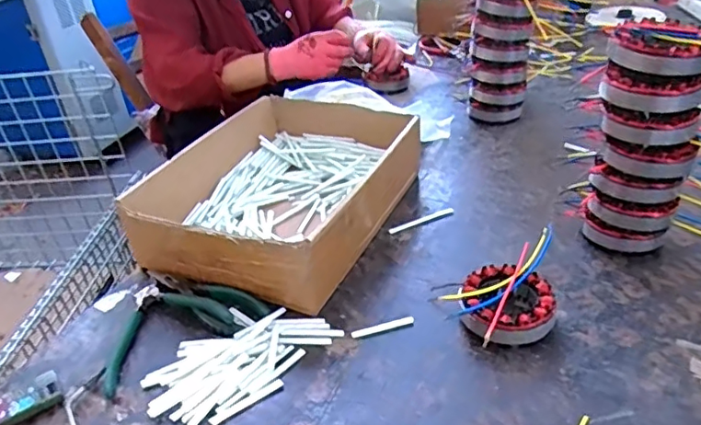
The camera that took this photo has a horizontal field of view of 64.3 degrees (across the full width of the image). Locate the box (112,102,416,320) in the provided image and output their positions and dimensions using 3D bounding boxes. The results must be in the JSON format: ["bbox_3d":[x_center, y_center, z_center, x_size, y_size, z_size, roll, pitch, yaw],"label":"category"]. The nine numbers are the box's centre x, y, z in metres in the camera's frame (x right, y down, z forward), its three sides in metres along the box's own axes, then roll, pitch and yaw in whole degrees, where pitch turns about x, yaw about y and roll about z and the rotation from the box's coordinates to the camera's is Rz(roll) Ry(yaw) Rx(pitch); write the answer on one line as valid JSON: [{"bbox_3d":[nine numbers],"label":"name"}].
[{"bbox_3d":[-0.075,-0.031,0.691,0.240,0.096,0.328,11,37,24],"label":"box"}]

